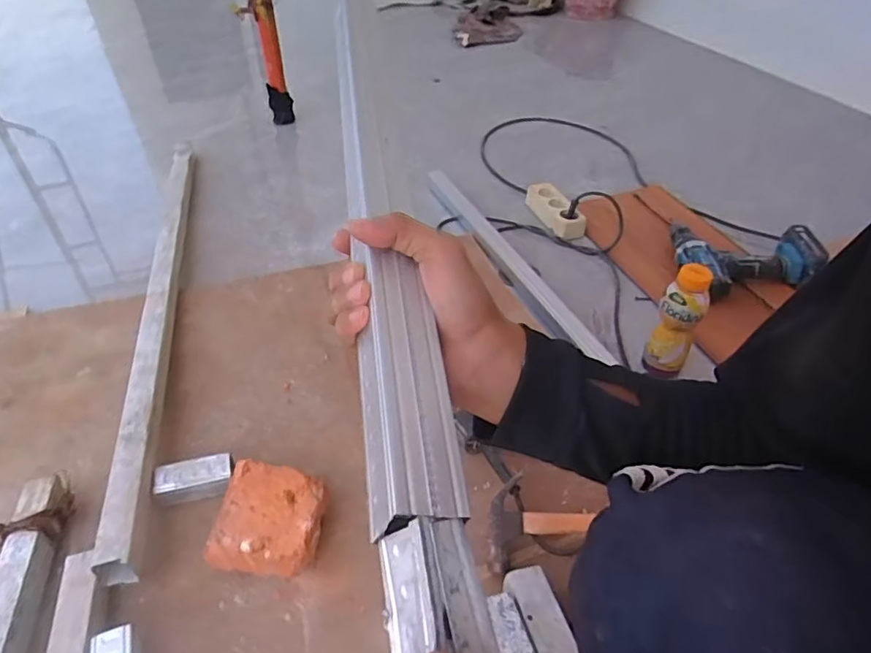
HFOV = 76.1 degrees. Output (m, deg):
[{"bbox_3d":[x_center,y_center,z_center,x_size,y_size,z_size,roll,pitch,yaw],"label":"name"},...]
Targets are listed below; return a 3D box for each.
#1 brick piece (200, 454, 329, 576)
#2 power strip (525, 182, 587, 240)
[{"bbox_3d":[-0.180,0.213,0.615,0.106,0.055,0.108,5,42,4],"label":"brick piece"},{"bbox_3d":[0.242,-0.237,1.126,0.058,0.043,0.177,-14,44,-16],"label":"power strip"}]

